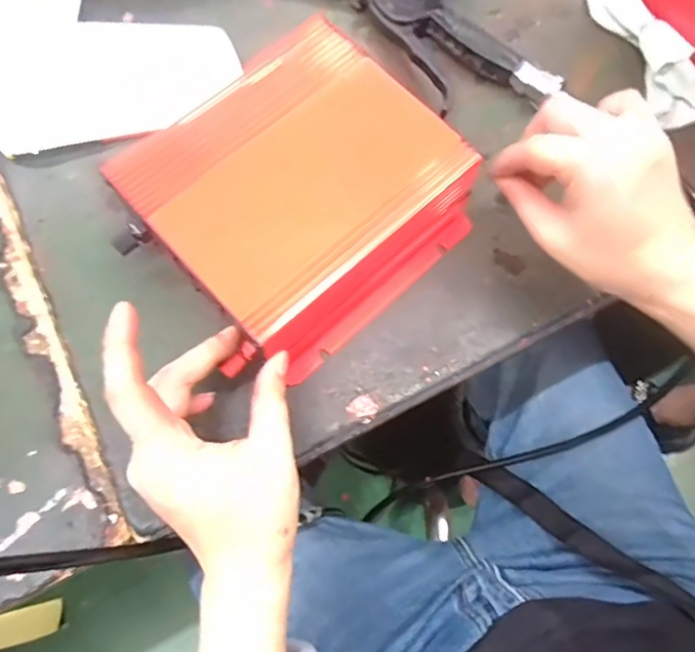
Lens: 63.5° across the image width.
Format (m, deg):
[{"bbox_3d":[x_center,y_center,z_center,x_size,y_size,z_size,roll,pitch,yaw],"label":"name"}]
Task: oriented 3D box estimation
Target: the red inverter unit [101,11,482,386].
[{"bbox_3d":[-0.031,-0.077,0.348,0.176,0.065,0.157,-42,79,-13],"label":"red inverter unit"}]

